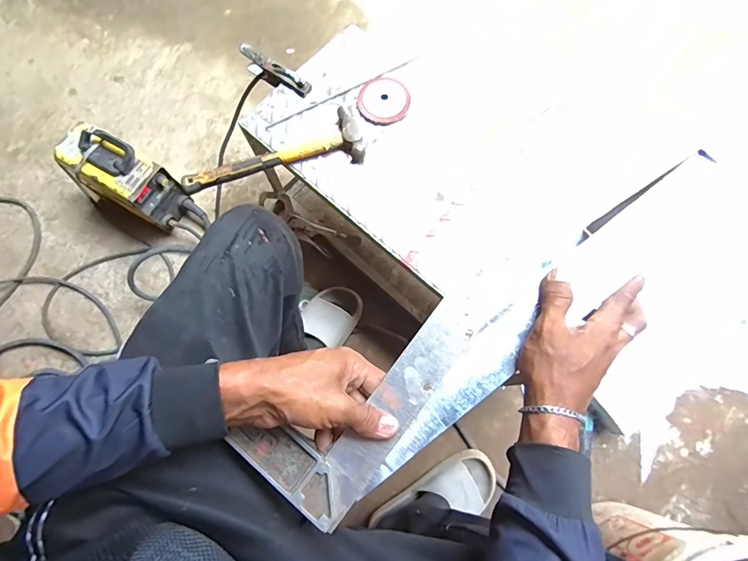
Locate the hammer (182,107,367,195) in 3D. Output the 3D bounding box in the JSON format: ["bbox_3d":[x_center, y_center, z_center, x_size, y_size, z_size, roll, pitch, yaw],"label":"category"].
[{"bbox_3d":[-0.172,-0.210,0.691,0.308,0.033,0.094,-16,73,-5],"label":"hammer"}]

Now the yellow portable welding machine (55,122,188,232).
[{"bbox_3d":[-0.563,-0.224,0.915,0.217,0.188,0.111,27,77,9],"label":"yellow portable welding machine"}]

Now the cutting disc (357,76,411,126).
[{"bbox_3d":[0.019,-0.326,0.727,0.092,0.016,0.099,0,73,0],"label":"cutting disc"}]

